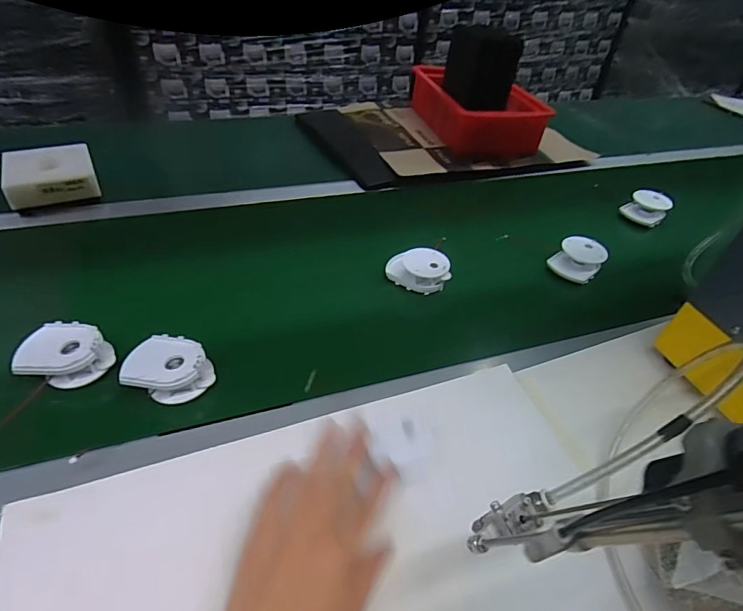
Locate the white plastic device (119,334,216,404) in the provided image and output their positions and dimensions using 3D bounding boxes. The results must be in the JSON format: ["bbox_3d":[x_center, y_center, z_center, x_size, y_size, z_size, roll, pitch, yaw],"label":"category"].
[{"bbox_3d":[-0.205,0.066,0.467,0.078,0.030,0.061,15,44,11],"label":"white plastic device"}]

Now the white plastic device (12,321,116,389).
[{"bbox_3d":[-0.312,0.052,0.469,0.078,0.038,0.057,5,44,0],"label":"white plastic device"}]

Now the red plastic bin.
[{"bbox_3d":[0.227,-0.416,0.971,0.196,0.089,0.321,-11,46,-16],"label":"red plastic bin"}]

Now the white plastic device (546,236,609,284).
[{"bbox_3d":[0.307,-0.070,0.677,0.063,0.031,0.074,34,51,27],"label":"white plastic device"}]

